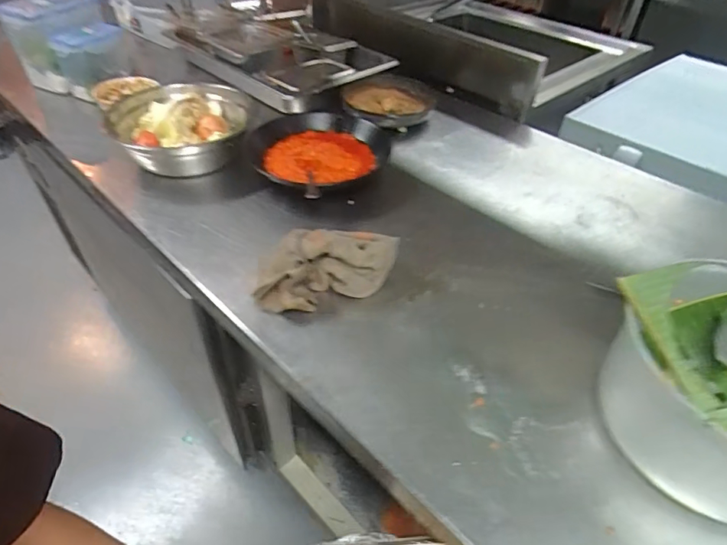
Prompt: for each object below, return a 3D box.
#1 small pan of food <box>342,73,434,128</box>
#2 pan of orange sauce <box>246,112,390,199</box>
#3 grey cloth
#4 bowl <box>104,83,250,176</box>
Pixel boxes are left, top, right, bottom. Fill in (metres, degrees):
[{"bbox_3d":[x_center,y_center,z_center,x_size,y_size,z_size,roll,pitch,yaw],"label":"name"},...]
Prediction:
[{"bbox_3d":[0.054,-0.355,0.980,0.193,0.045,0.205,6,43,4],"label":"small pan of food"},{"bbox_3d":[-0.081,-0.211,0.812,0.261,0.055,0.242,1,43,-1],"label":"pan of orange sauce"},{"bbox_3d":[-0.051,-0.013,0.604,0.186,0.069,0.105,-17,46,-20],"label":"grey cloth"},{"bbox_3d":[-0.330,-0.256,0.843,0.245,0.074,0.255,-4,43,-7],"label":"bowl"}]

